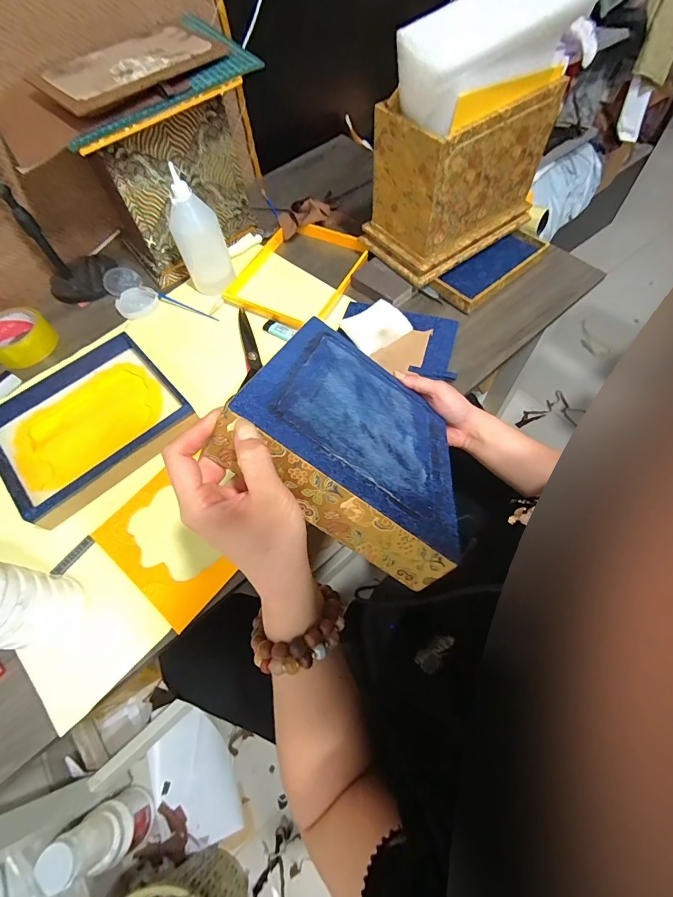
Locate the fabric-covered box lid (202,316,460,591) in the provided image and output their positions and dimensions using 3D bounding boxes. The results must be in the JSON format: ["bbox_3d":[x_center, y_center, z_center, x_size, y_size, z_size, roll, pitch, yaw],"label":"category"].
[{"bbox_3d":[0.021,-0.020,0.385,0.201,0.042,0.240,35,33,-10],"label":"fabric-covered box lid"}]

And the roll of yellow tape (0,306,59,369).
[{"bbox_3d":[-0.537,-0.190,0.663,0.098,0.055,0.098,-1,62,3],"label":"roll of yellow tape"}]

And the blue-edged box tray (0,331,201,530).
[{"bbox_3d":[-0.363,-0.042,0.572,0.247,0.036,0.229,-40,67,-16],"label":"blue-edged box tray"}]

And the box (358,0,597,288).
[{"bbox_3d":[0.193,-0.445,0.590,0.243,0.325,0.177,-36,66,-15],"label":"box"}]

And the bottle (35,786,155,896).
[{"bbox_3d":[-0.487,0.814,0.826,0.092,0.264,0.110,-37,66,-15],"label":"bottle"}]

